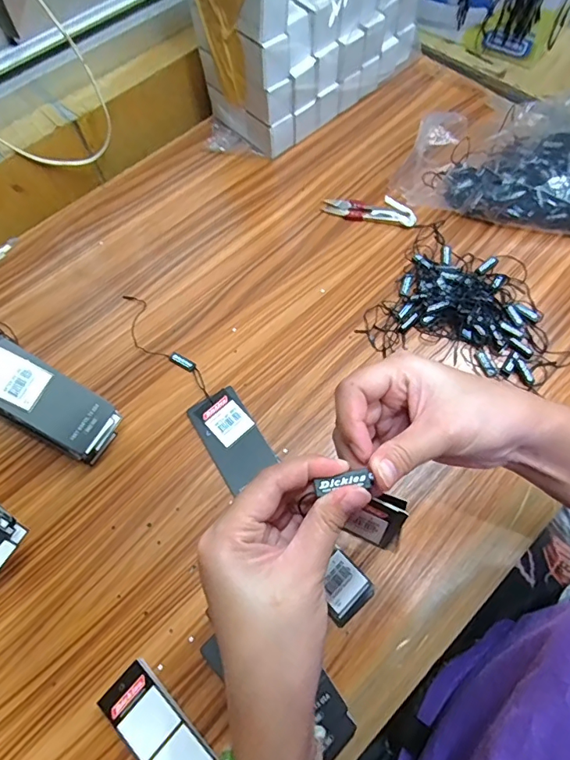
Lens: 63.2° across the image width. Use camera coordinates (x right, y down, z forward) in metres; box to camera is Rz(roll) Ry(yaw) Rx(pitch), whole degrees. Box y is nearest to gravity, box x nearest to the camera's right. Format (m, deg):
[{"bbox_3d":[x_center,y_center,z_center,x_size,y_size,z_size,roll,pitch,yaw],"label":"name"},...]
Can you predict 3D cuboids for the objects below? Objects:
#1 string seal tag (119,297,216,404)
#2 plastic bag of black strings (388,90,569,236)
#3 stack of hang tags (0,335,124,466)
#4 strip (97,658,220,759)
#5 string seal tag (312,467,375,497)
[{"bbox_3d":[-0.127,-0.032,0.471,0.034,0.007,0.162,-37,68,-14],"label":"string seal tag"},{"bbox_3d":[0.291,-0.238,0.507,0.308,0.080,0.129,11,66,8],"label":"plastic bag of black strings"},{"bbox_3d":[-0.209,0.019,0.404,0.128,0.037,0.055,37,69,-14],"label":"stack of hang tags"},{"bbox_3d":[-0.079,0.259,0.327,0.117,0.018,0.037,40,73,19],"label":"strip"},{"bbox_3d":[0.028,0.050,0.226,0.027,0.005,0.009,-14,65,-2],"label":"string seal tag"}]

